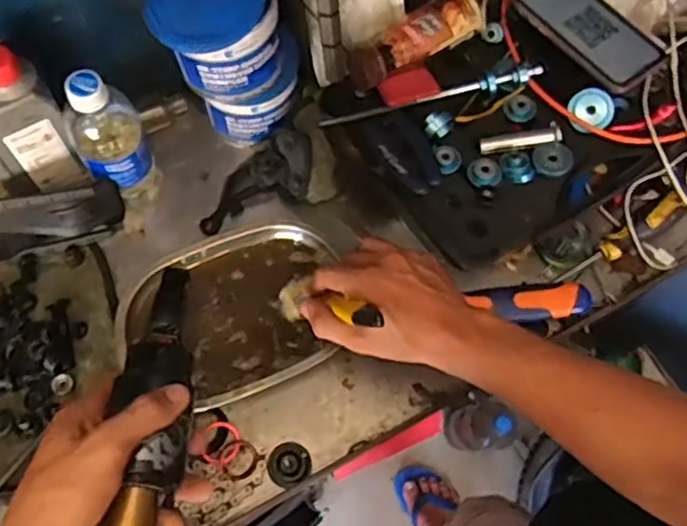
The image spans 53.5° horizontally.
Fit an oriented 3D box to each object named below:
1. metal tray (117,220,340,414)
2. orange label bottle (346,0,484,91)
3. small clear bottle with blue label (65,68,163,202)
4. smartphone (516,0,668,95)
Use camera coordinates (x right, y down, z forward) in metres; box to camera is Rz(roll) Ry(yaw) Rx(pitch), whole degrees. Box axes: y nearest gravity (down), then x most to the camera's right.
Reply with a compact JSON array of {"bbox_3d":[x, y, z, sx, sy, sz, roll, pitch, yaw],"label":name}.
[{"bbox_3d":[-0.101,0.045,0.642,0.206,0.017,0.159,-26,71,-11],"label":"metal tray"},{"bbox_3d":[0.073,-0.222,0.681,0.145,0.045,0.045,-33,73,-13],"label":"orange label bottle"},{"bbox_3d":[-0.219,-0.120,0.632,0.057,0.169,0.072,-29,72,-12],"label":"small clear bottle with blue label"},{"bbox_3d":[0.246,-0.237,0.680,0.087,0.015,0.149,-36,73,-14],"label":"smartphone"}]

